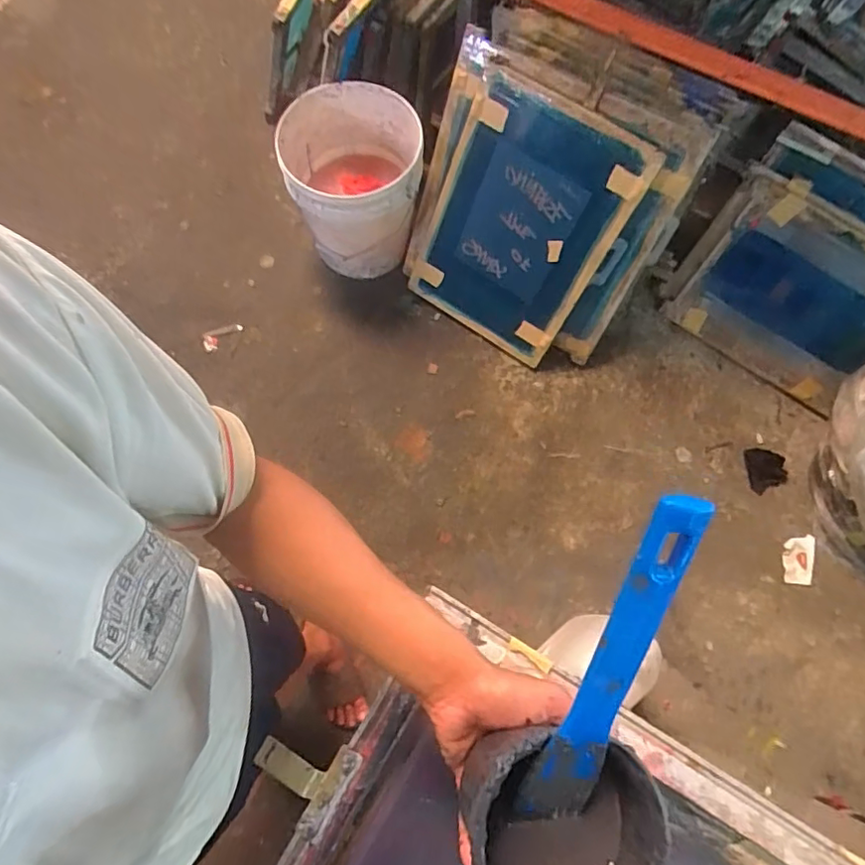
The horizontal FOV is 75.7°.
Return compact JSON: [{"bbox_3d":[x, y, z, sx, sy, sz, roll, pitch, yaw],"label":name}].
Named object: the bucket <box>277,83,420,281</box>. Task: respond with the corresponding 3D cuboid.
[{"bbox_3d":[-0.191,-0.617,1.407,0.326,0.326,0.338,-1,74,-1],"label":"bucket"}]

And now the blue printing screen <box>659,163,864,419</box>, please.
[{"bbox_3d":[0.905,-0.331,1.381,0.546,0.411,0.047,38,42,12],"label":"blue printing screen"}]

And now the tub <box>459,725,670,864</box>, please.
[{"bbox_3d":[0.083,0.241,0.348,0.106,0.082,0.110,0,74,-1],"label":"tub"}]

